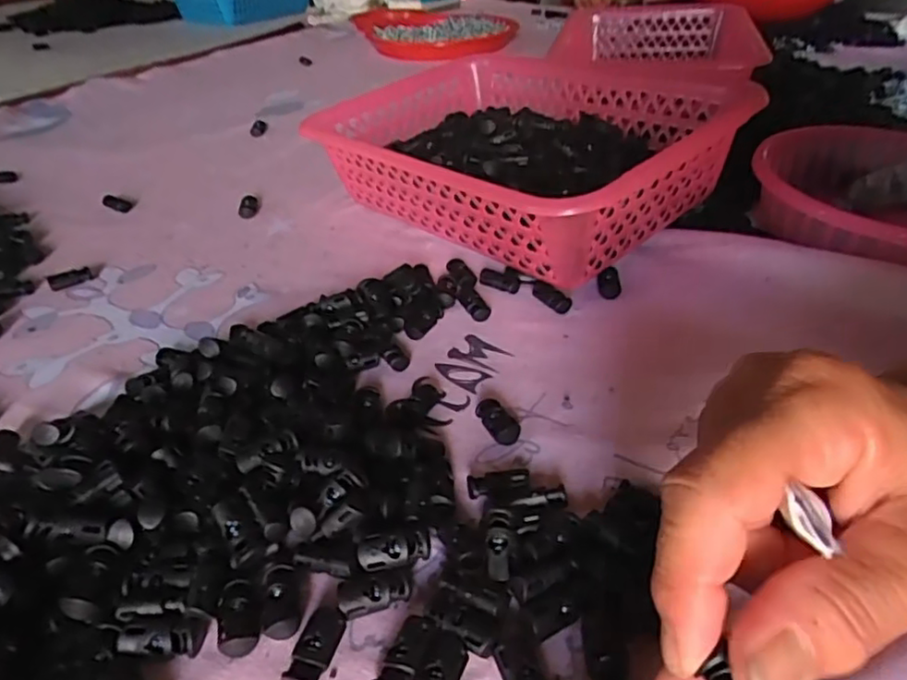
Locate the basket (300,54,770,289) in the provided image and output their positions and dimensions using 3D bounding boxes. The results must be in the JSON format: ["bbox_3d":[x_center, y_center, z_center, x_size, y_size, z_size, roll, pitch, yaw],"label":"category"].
[{"bbox_3d":[0.048,-0.144,0.500,0.222,0.103,0.296,-30,45,-34],"label":"basket"}]

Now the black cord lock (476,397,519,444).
[{"bbox_3d":[0.022,0.041,0.316,0.013,0.009,0.027,-15,38,-17],"label":"black cord lock"}]

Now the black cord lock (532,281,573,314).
[{"bbox_3d":[0.063,-0.029,0.418,0.014,0.010,0.034,-22,41,-26],"label":"black cord lock"}]

